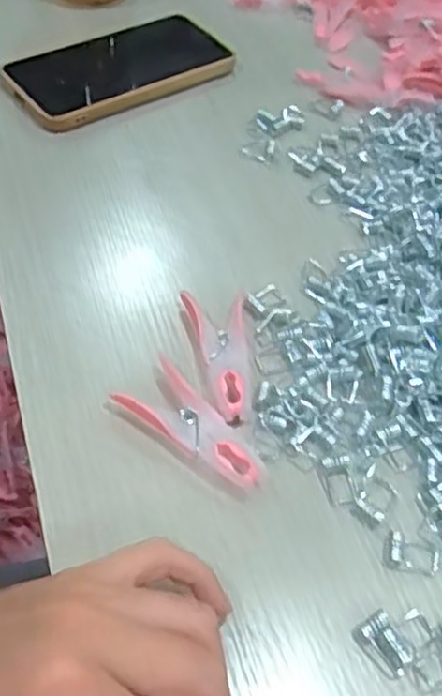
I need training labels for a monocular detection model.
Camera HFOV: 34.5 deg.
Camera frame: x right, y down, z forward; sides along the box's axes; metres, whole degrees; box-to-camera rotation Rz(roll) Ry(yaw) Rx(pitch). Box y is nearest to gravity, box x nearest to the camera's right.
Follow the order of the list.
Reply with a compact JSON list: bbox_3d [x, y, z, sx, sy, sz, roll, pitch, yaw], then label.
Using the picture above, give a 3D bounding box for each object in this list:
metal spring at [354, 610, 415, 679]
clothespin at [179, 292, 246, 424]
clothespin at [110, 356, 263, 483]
[{"bbox_3d":[0.065,0.117,0.282,0.016,0.006,0.023,-30,62,-27],"label":"metal spring"},{"bbox_3d":[-0.001,0.003,0.357,0.031,0.010,0.078,0,53,-8],"label":"clothespin"},{"bbox_3d":[-0.011,0.035,0.328,0.074,0.013,0.037,37,57,20],"label":"clothespin"}]

